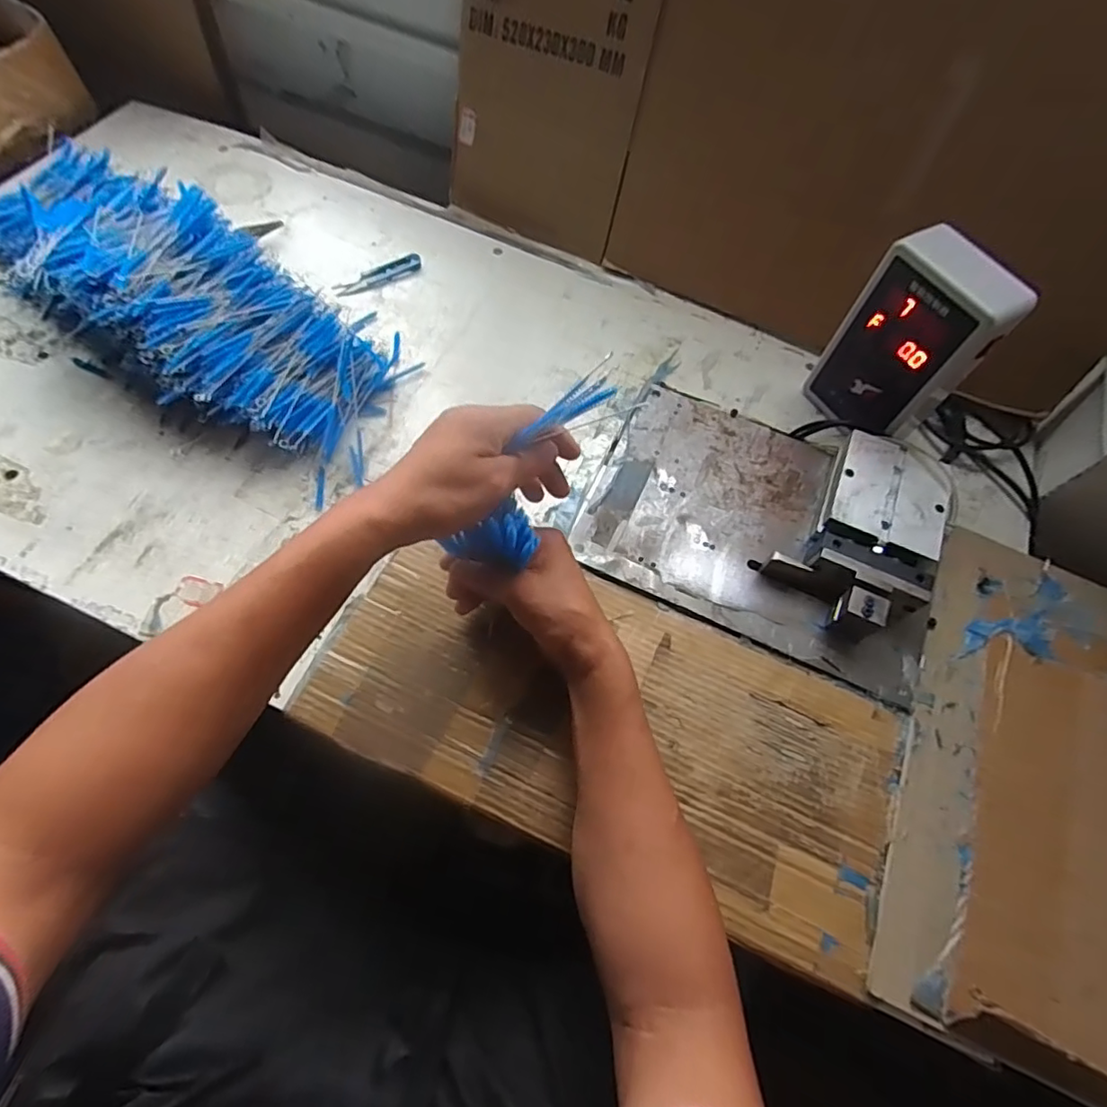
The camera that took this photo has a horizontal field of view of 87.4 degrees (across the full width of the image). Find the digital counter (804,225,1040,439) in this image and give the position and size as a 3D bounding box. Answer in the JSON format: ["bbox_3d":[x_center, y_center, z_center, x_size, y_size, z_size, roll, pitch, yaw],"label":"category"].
[{"bbox_3d":[0.322,-0.187,0.538,0.059,0.182,0.109,-23,67,-15],"label":"digital counter"}]

